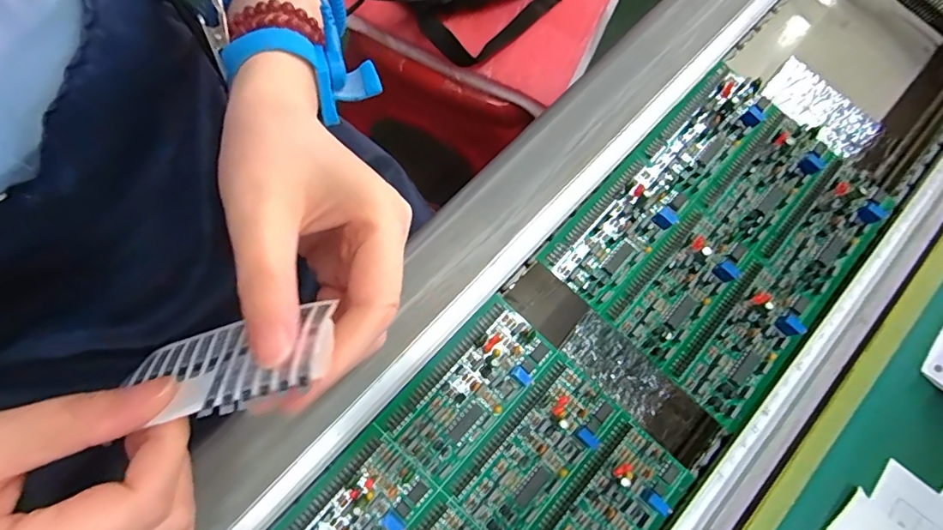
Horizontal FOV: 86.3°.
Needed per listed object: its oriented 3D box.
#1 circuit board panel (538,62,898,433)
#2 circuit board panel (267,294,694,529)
[{"bbox_3d":[0.133,-0.021,0.263,0.119,0.011,0.160,43,78,8],"label":"circuit board panel"},{"bbox_3d":[0.001,0.113,0.222,0.125,0.012,0.162,43,78,8],"label":"circuit board panel"}]

